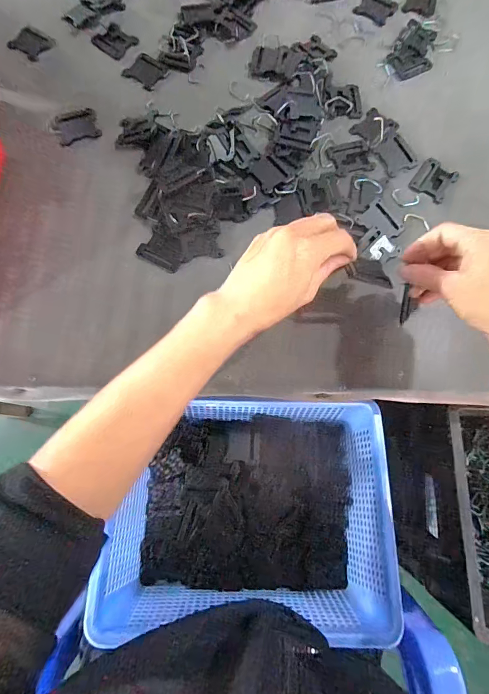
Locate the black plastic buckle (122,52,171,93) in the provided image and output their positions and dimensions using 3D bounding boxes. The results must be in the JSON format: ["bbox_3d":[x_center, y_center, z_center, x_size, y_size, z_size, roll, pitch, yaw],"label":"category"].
[{"bbox_3d":[-0.128,-0.360,0.468,0.051,0.004,0.047,35,77,9],"label":"black plastic buckle"}]

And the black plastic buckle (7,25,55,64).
[{"bbox_3d":[-0.280,-0.400,0.472,0.040,0.011,0.046,32,77,9],"label":"black plastic buckle"}]

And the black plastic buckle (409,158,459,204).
[{"bbox_3d":[0.227,-0.200,0.428,0.043,0.004,0.050,36,78,10],"label":"black plastic buckle"}]

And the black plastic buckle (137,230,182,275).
[{"bbox_3d":[-0.092,-0.107,0.397,0.049,0.011,0.034,25,76,7],"label":"black plastic buckle"}]

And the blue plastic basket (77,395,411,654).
[{"bbox_3d":[0.008,0.178,0.408,0.294,0.090,0.225,2,75,0],"label":"blue plastic basket"}]

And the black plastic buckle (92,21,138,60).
[{"bbox_3d":[-0.173,-0.409,0.476,0.052,0.004,0.046,38,78,10],"label":"black plastic buckle"}]

